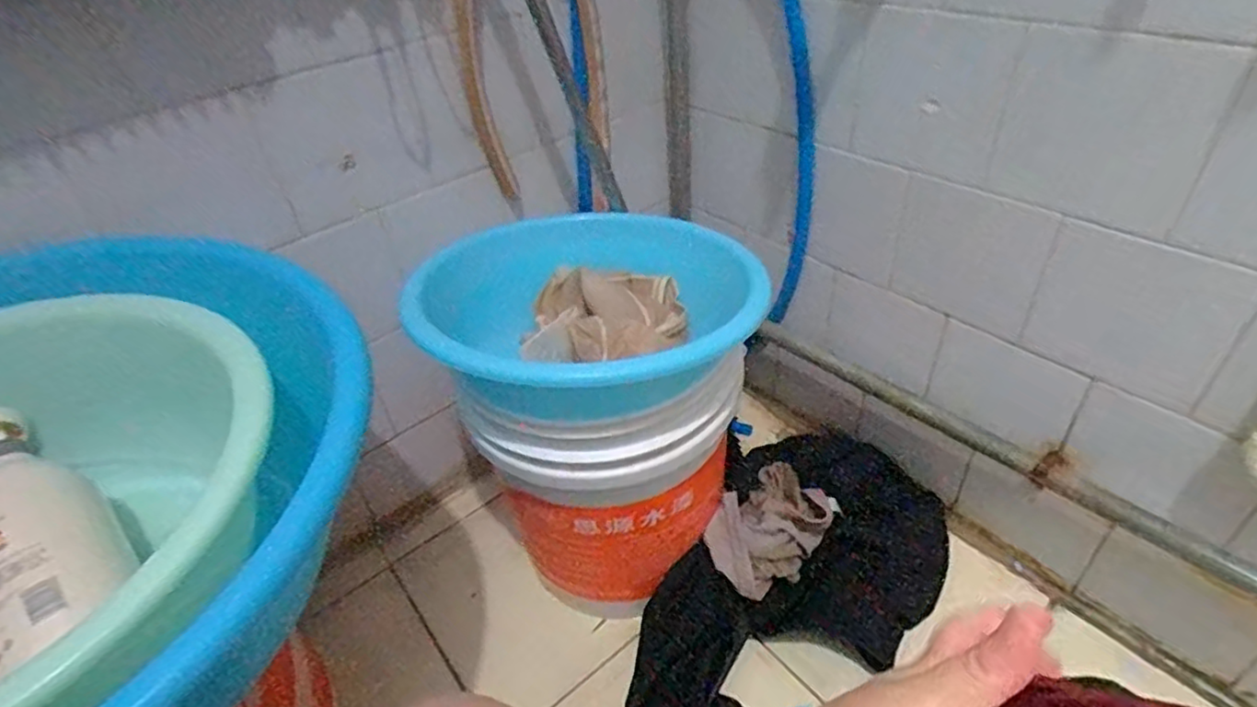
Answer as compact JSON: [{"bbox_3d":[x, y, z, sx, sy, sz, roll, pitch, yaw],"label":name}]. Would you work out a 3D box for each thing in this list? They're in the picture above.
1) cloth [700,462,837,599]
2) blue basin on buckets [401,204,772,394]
[{"bbox_3d":[0.175,0.197,0.774,0.110,0.052,0.194,23,48,31],"label":"cloth"},{"bbox_3d":[-0.049,-0.038,0.638,0.290,0.109,0.296,-4,40,3],"label":"blue basin on buckets"}]

